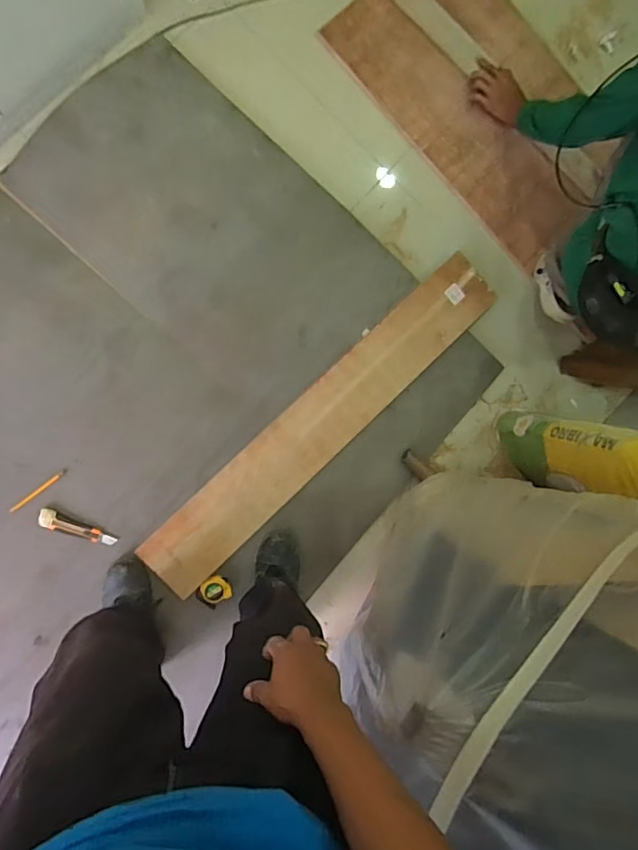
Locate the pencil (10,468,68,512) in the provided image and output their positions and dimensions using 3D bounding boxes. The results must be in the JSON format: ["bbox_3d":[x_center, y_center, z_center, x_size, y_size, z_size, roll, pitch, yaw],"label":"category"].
[{"bbox_3d":[-0.666,0.155,1.202,0.154,0.008,0.013,-38,96,-8],"label":"pencil"}]

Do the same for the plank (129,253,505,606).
[{"bbox_3d":[0.015,-0.015,1.302,1.108,0.024,0.162,-43,101,-5],"label":"plank"}]

